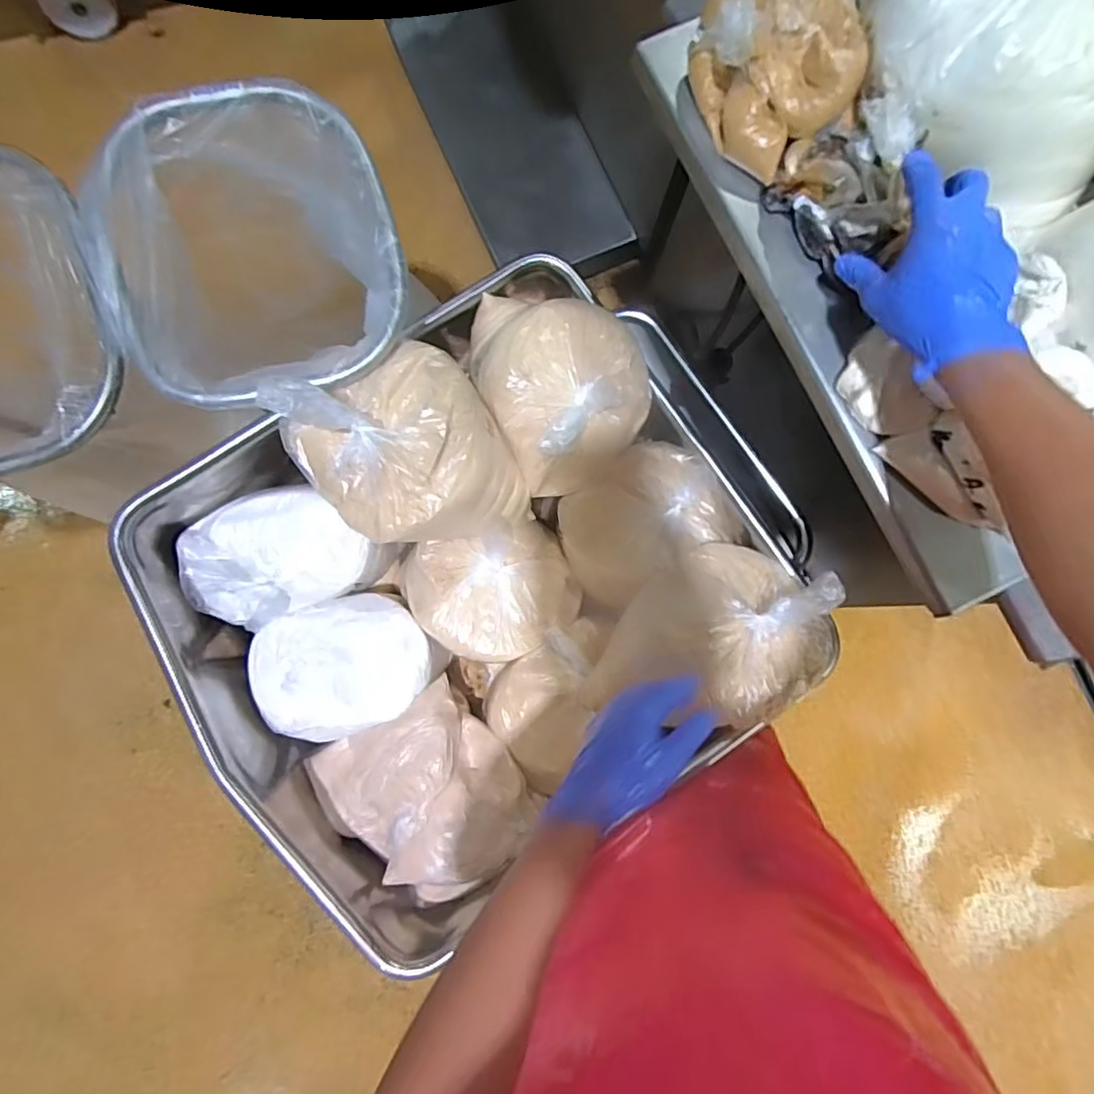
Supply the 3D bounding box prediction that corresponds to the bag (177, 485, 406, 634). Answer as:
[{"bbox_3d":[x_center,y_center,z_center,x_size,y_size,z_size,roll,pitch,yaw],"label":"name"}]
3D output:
[{"bbox_3d":[-0.364,0.007,0.878,0.250,0.119,0.171,-26,84,-2],"label":"bag"}]

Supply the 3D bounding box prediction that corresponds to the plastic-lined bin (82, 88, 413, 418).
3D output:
[{"bbox_3d":[-0.326,-0.306,0.842,0.310,0.419,0.375,-18,83,-2],"label":"plastic-lined bin"}]

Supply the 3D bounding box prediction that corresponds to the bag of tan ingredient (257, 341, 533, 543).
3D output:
[{"bbox_3d":[-0.149,-0.101,0.712,0.210,0.227,0.217,-41,85,-4],"label":"bag of tan ingredient"}]

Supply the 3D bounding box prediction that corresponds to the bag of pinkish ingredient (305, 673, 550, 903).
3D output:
[{"bbox_3d":[-0.161,0.330,0.817,0.222,0.086,0.258,-43,85,-4],"label":"bag of pinkish ingredient"}]

